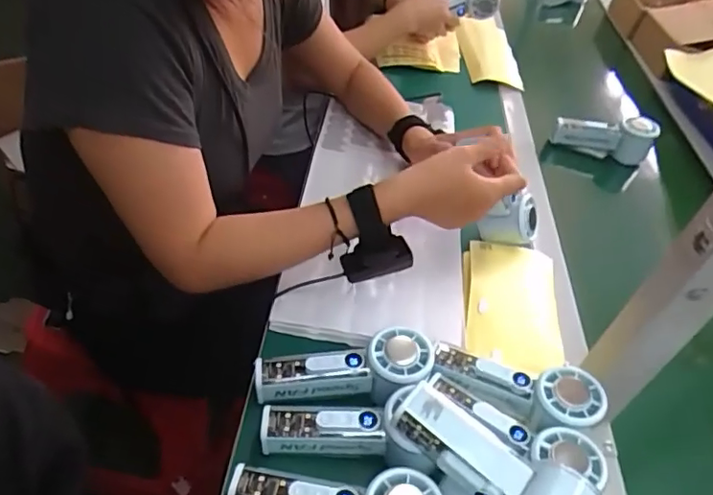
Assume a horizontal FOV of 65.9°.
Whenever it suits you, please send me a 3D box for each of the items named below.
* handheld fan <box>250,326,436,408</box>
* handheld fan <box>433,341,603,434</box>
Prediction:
[{"bbox_3d":[-0.011,0.104,0.474,0.149,0.048,0.054,3,44,-10],"label":"handheld fan"},{"bbox_3d":[0.137,0.125,0.483,0.143,0.034,0.052,12,42,24],"label":"handheld fan"}]

